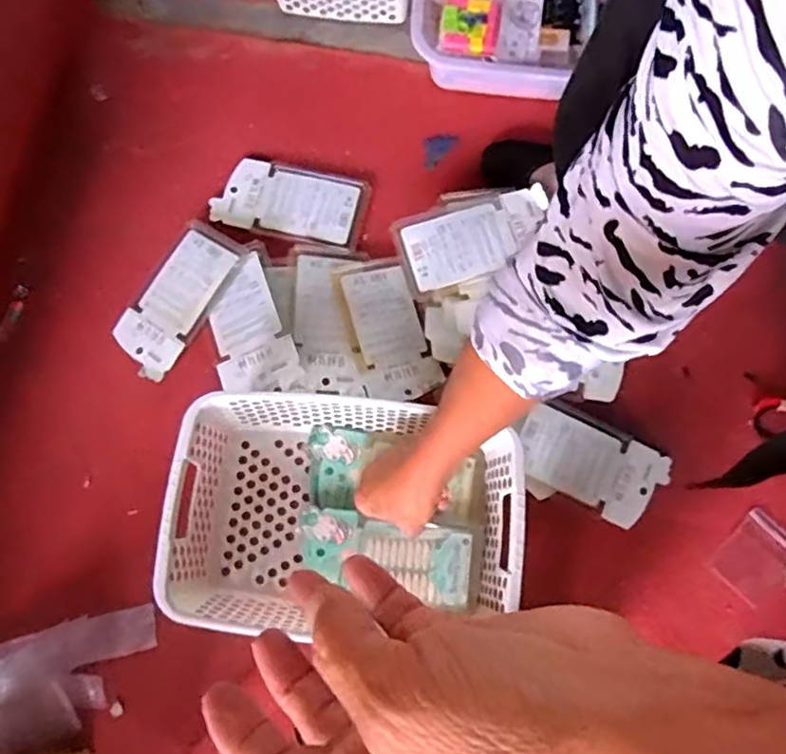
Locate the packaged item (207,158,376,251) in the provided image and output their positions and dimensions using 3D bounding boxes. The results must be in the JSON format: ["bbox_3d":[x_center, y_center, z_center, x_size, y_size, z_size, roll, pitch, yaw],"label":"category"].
[{"bbox_3d":[-0.114,-0.198,0.687,0.163,0.010,0.089,13,75,3],"label":"packaged item"}]

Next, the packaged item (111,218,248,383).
[{"bbox_3d":[-0.229,-0.085,0.647,0.081,0.016,0.167,29,76,7],"label":"packaged item"}]

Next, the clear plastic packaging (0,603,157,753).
[{"bbox_3d":[-0.342,0.279,0.526,0.257,0.045,0.090,-20,76,-6],"label":"clear plastic packaging"}]

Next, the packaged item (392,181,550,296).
[{"bbox_3d":[0.084,-0.144,0.623,0.150,0.014,0.082,-19,76,-6],"label":"packaged item"}]

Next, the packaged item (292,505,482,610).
[{"bbox_3d":[-0.005,0.168,0.578,0.171,0.028,0.066,9,75,2],"label":"packaged item"}]

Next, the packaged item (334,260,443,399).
[{"bbox_3d":[-0.008,-0.052,0.641,0.077,0.013,0.152,-20,76,-6],"label":"packaged item"}]

